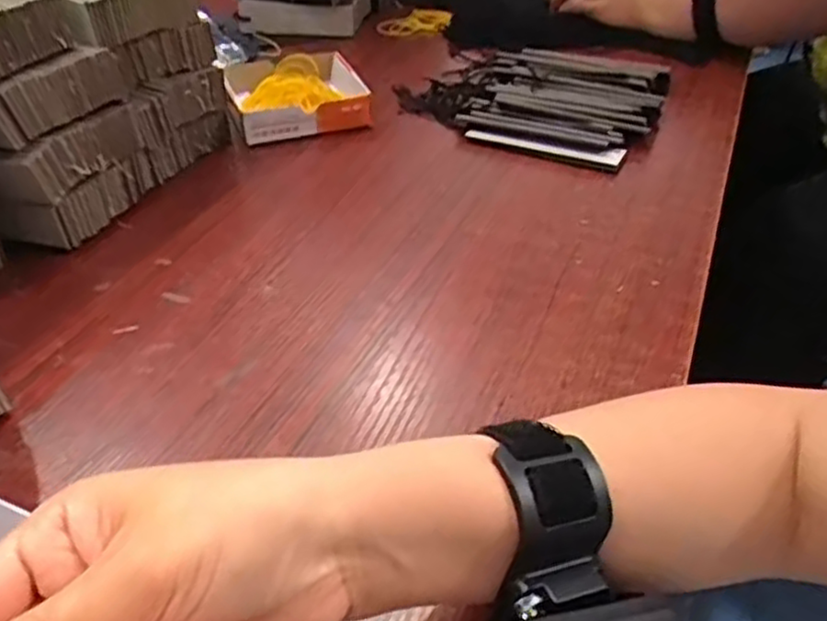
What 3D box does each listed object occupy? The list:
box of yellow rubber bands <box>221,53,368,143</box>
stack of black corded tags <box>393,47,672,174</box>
[{"bbox_3d":[-0.105,-0.192,0.646,0.113,0.035,0.130,-13,39,-15],"label":"box of yellow rubber bands"},{"bbox_3d":[0.108,-0.202,0.657,0.219,0.030,0.191,16,41,22],"label":"stack of black corded tags"}]

